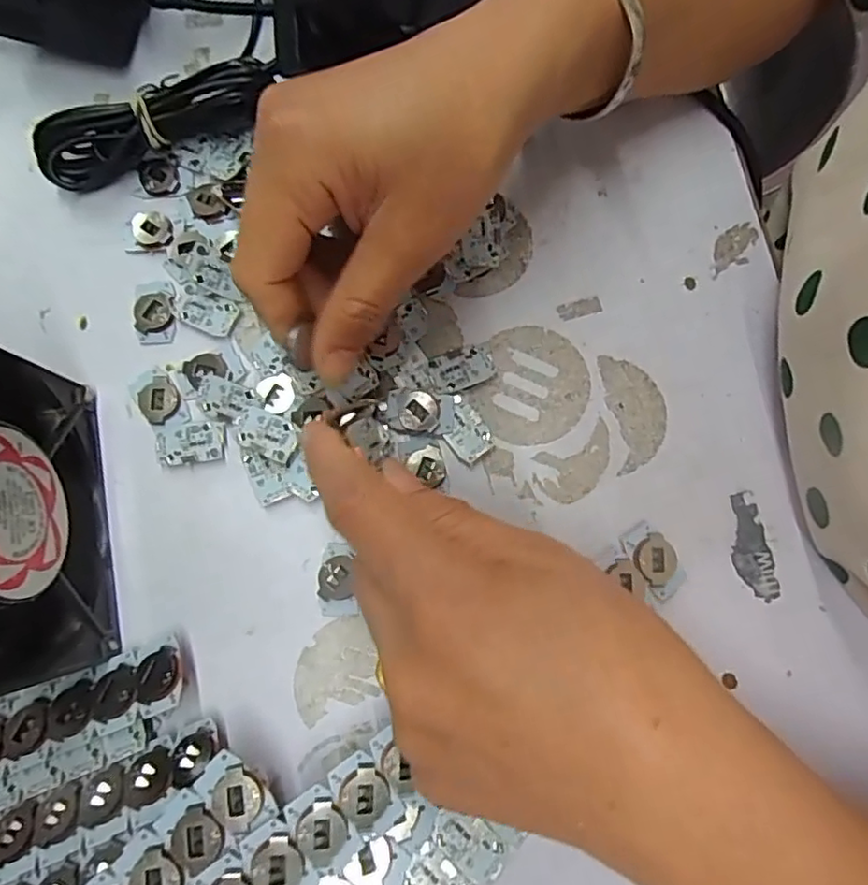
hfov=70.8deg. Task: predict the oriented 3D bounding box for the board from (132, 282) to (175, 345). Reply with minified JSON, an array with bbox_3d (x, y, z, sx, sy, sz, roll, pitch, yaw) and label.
[{"bbox_3d":[-0.130,-0.061,0.284,0.018,0.005,0.029,-4,79,1],"label":"board"}]

